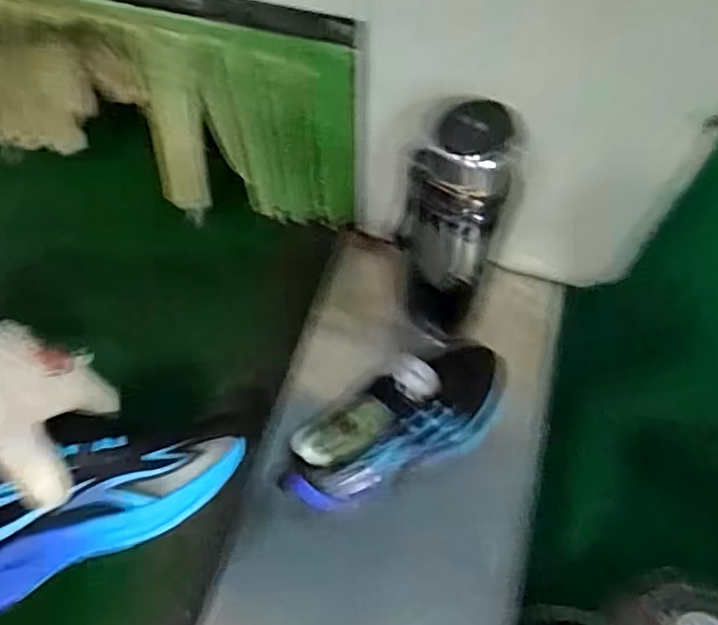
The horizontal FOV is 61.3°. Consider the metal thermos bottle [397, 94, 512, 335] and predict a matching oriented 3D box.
[{"bbox_3d":[0.075,-0.071,0.503,0.081,0.193,0.076,10,61,5],"label":"metal thermos bottle"}]

